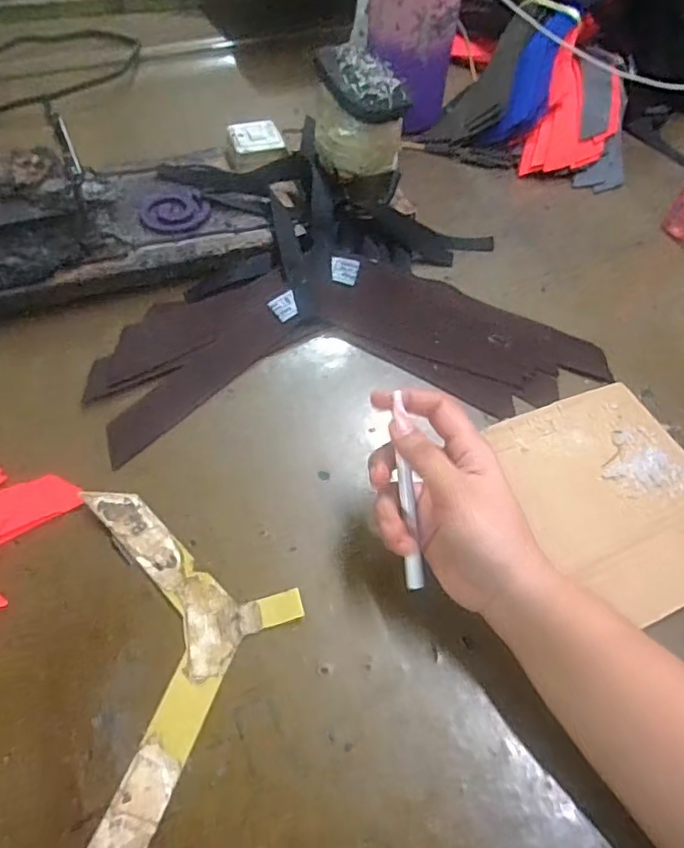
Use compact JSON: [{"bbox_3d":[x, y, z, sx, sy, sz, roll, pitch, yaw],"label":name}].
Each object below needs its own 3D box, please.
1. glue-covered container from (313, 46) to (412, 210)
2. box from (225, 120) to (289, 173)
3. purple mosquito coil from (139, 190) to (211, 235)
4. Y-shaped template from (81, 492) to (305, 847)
[{"bbox_3d":[0.012,-0.255,0.486,0.072,0.096,0.093,-5,57,-7],"label":"glue-covered container"},{"bbox_3d":[-0.084,-0.266,0.538,0.053,0.021,0.049,-20,60,-16],"label":"box"},{"bbox_3d":[-0.143,-0.184,0.486,0.056,0.004,0.054,2,56,-2],"label":"purple mosquito coil"},{"bbox_3d":[-0.083,0.122,0.324,0.117,0.010,0.193,-9,57,-9],"label":"Y-shaped template"}]

